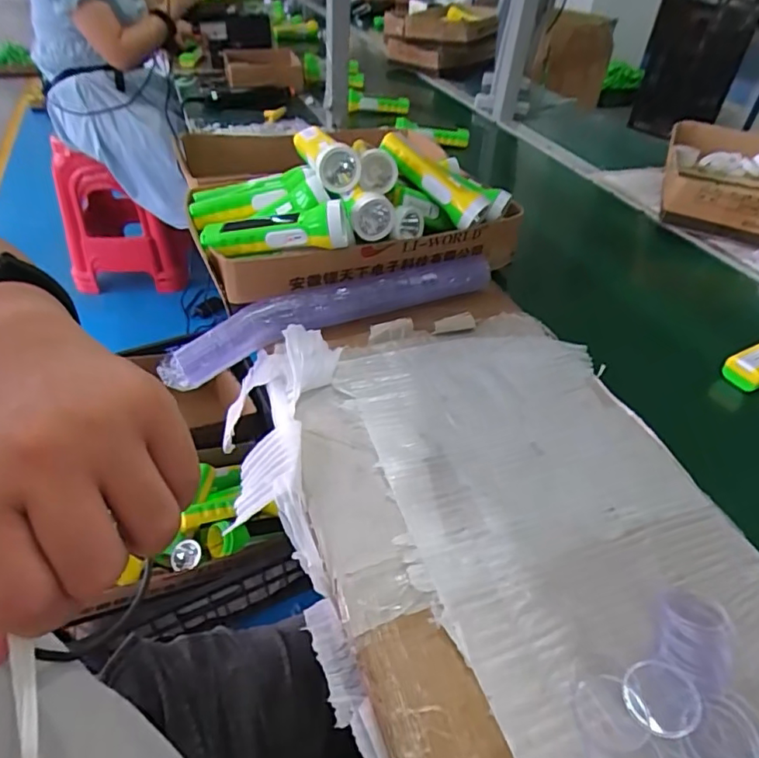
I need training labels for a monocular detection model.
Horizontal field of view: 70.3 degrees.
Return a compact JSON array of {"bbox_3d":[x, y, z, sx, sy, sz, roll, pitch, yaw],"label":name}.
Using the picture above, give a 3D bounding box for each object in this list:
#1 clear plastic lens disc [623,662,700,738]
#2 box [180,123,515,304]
[{"bbox_3d":[0.185,0.208,0.353,0.047,0.007,0.043,2,40,-2],"label":"clear plastic lens disc"},{"bbox_3d":[-0.042,-0.250,0.728,0.403,0.143,0.252,-15,44,-22],"label":"box"}]

